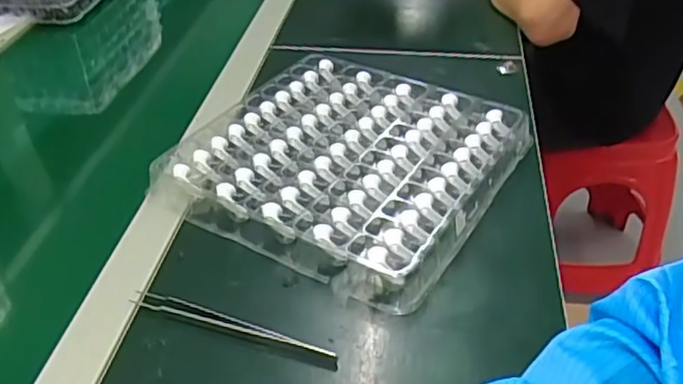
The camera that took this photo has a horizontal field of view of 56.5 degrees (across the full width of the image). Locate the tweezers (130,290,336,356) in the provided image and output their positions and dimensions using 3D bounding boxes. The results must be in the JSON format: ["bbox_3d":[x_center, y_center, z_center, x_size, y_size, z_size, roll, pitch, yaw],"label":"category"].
[{"bbox_3d":[-0.078,0.091,0.435,0.151,0.007,0.011,12,41,18],"label":"tweezers"}]

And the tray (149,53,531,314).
[{"bbox_3d":[0.006,-0.038,0.566,0.256,0.029,0.255,21,44,27],"label":"tray"}]

